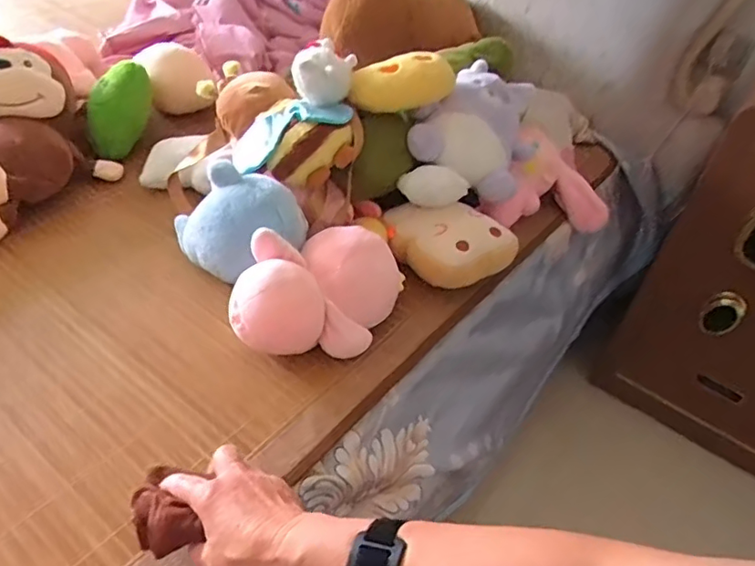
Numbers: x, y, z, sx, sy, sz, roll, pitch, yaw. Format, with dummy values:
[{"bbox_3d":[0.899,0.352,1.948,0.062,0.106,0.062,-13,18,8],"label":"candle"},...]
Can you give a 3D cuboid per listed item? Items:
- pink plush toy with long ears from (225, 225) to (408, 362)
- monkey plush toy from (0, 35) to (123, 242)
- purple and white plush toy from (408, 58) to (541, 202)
[{"bbox_3d":[-0.071,0.010,0.694,0.208,0.111,0.132,-4,43,-12],"label":"pink plush toy with long ears"},{"bbox_3d":[-0.538,-0.233,0.870,0.202,0.164,0.309,-14,45,-22],"label":"monkey plush toy"},{"bbox_3d":[0.162,-0.244,0.881,0.158,0.131,0.205,24,44,18],"label":"purple and white plush toy"}]

